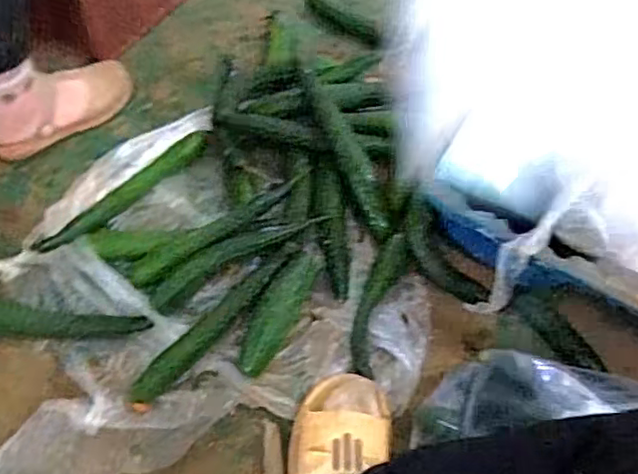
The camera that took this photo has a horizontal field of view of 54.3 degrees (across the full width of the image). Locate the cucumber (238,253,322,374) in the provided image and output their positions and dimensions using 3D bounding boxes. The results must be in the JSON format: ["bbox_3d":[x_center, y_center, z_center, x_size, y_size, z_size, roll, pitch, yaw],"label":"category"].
[{"bbox_3d":[-0.050,0.091,0.764,0.046,0.034,0.170,25,63,13],"label":"cucumber"}]

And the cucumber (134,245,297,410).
[{"bbox_3d":[-0.124,0.102,0.751,0.045,0.046,0.257,34,65,17],"label":"cucumber"}]

